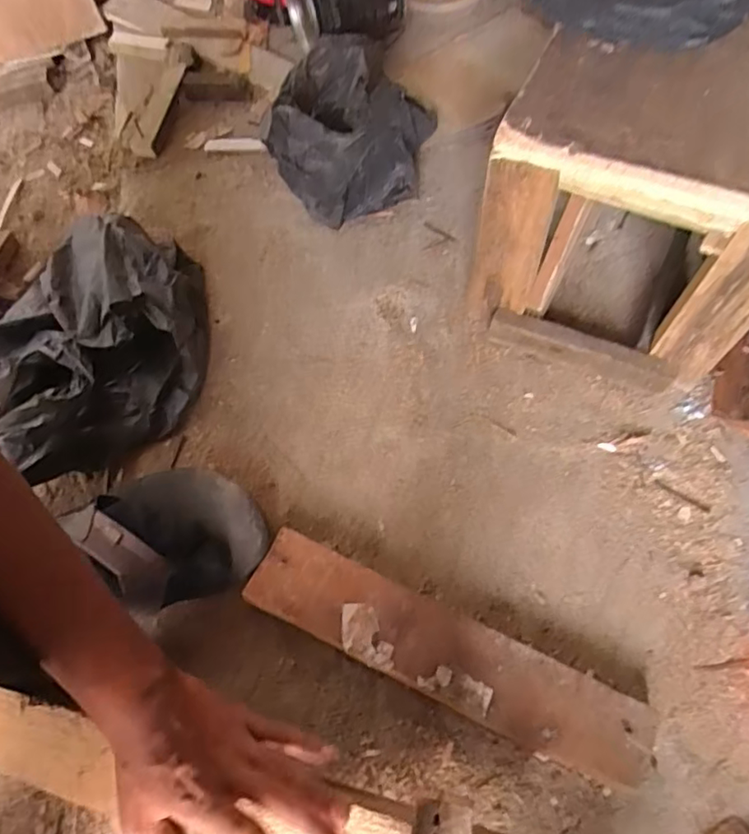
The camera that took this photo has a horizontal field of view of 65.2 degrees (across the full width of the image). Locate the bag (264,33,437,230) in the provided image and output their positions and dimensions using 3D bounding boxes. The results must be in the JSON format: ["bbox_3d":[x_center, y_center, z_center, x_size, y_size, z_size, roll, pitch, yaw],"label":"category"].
[{"bbox_3d":[-0.023,-0.292,0.628,0.151,0.154,0.188,4,64,5],"label":"bag"}]

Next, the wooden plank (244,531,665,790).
[{"bbox_3d":[0.048,0.182,0.450,0.308,0.028,0.061,23,68,13],"label":"wooden plank"}]

